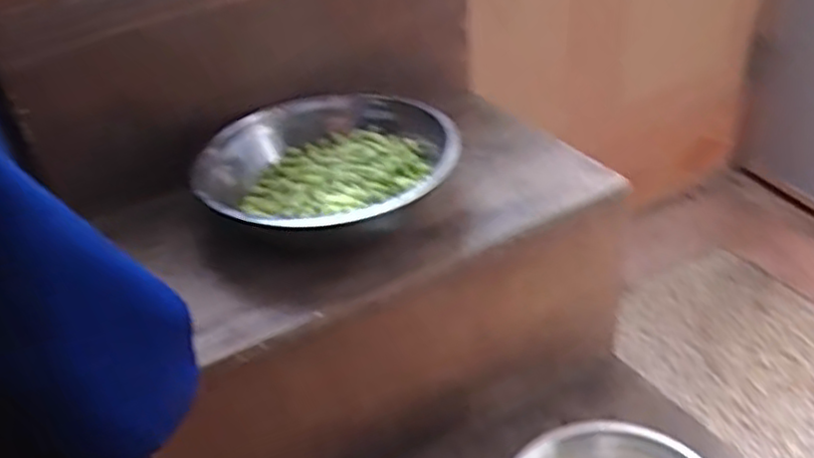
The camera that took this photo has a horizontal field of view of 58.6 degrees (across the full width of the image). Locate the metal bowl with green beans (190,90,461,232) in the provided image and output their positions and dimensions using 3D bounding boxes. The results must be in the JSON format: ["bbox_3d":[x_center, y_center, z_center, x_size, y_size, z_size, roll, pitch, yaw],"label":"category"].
[{"bbox_3d":[-0.076,-0.048,0.701,0.244,0.065,0.222,-8,35,-5],"label":"metal bowl with green beans"}]

